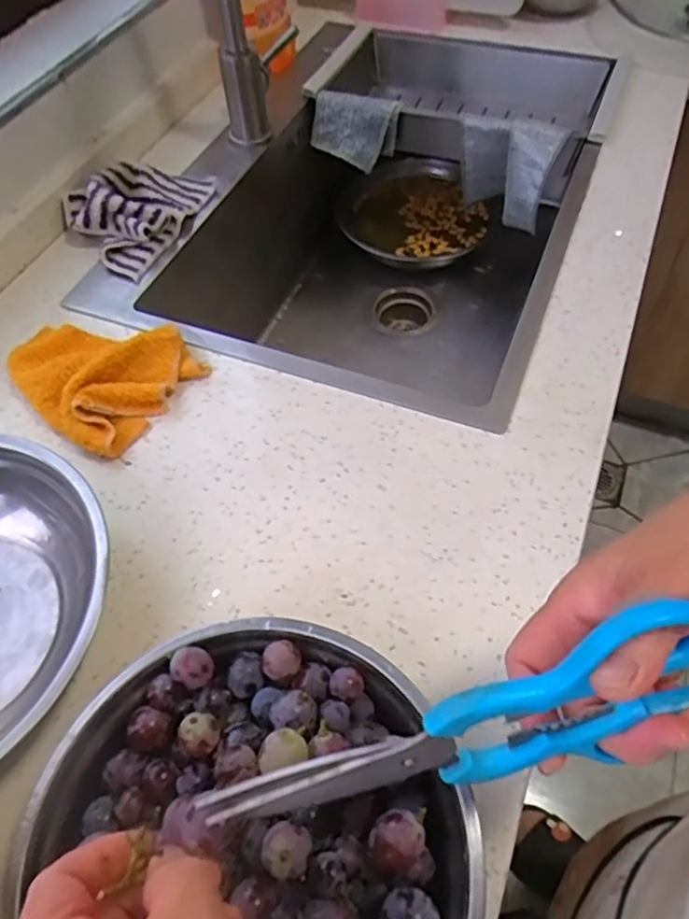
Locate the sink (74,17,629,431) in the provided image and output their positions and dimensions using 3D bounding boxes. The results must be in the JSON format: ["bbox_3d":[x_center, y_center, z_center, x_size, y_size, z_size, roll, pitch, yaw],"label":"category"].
[{"bbox_3d":[0.057,-0.292,0.826,0.447,0.267,0.699,18,56,14],"label":"sink"}]

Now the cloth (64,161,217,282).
[{"bbox_3d":[-0.226,-0.275,0.653,0.118,0.047,0.163,22,57,16],"label":"cloth"}]

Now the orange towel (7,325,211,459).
[{"bbox_3d":[-0.214,-0.082,0.531,0.149,0.033,0.124,31,64,20],"label":"orange towel"}]

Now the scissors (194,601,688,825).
[{"bbox_3d":[0.046,0.107,0.235,0.195,0.063,0.014,-25,34,8],"label":"scissors"}]

